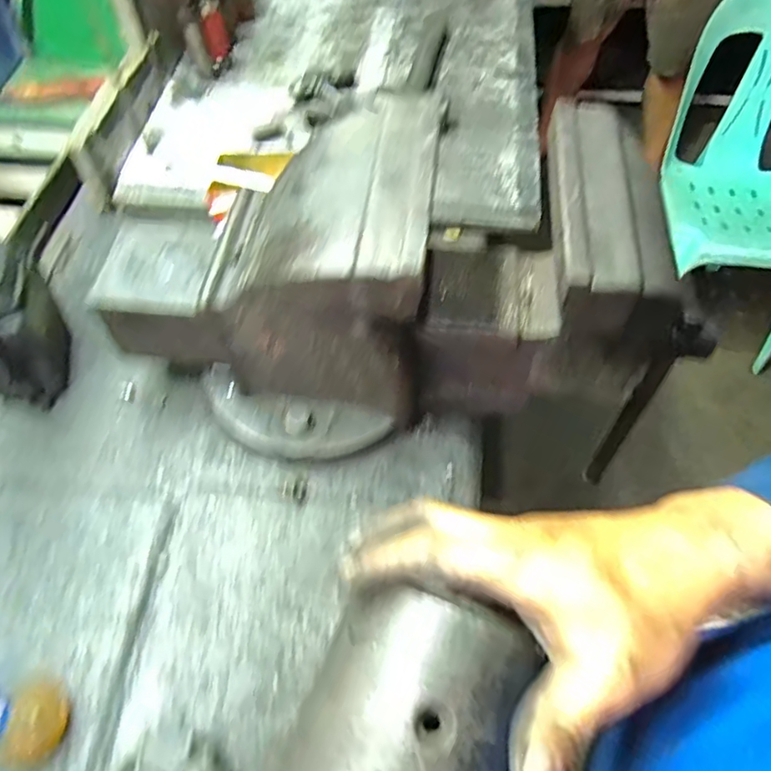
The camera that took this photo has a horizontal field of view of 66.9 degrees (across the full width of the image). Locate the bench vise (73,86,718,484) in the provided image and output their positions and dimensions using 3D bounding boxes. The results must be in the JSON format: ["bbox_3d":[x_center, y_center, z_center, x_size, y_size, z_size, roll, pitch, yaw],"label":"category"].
[{"bbox_3d":[-0.008,-0.082,0.529,0.519,0.248,0.203,0,57,1],"label":"bench vise"}]

